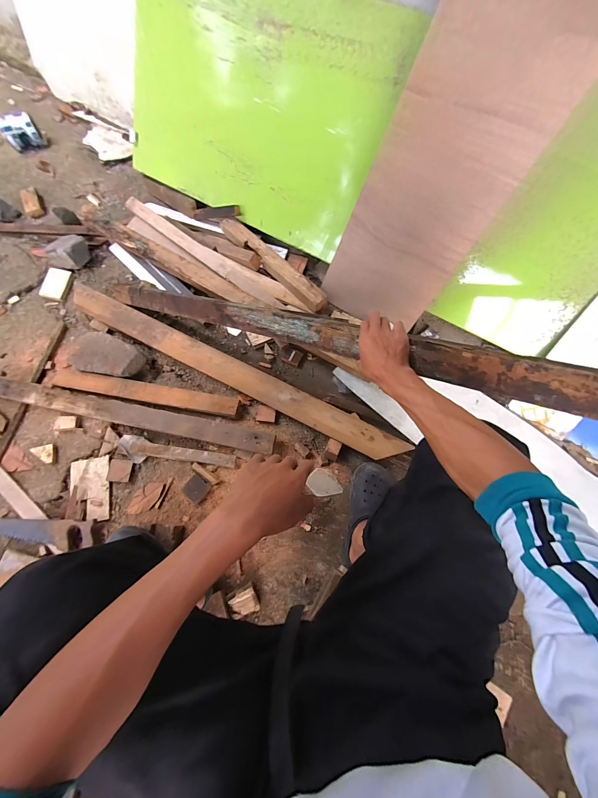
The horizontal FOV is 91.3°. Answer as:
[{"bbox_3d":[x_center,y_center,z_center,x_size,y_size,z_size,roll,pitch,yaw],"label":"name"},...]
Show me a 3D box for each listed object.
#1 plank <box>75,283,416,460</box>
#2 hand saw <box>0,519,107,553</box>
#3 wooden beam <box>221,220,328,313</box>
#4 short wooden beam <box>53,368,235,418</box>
[{"bbox_3d":[-0.240,-0.101,0.921,1.192,0.040,0.098,26,73,10],"label":"plank"},{"bbox_3d":[-0.719,0.352,0.769,0.399,0.033,0.081,2,70,-1],"label":"hand saw"},{"bbox_3d":[-0.093,-0.477,1.022,0.066,0.045,0.488,-43,77,-14],"label":"wooden beam"},{"bbox_3d":[-0.464,-0.022,0.882,0.564,0.028,0.058,10,71,2],"label":"short wooden beam"}]

